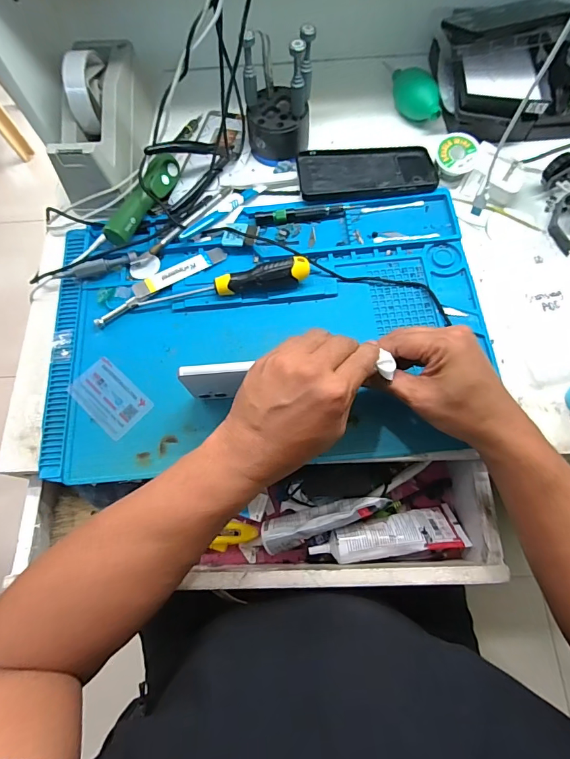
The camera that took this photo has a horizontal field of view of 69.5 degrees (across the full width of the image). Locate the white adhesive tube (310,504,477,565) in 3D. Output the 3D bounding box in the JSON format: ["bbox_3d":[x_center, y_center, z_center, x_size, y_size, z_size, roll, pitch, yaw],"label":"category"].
[{"bbox_3d":[0.112,0.173,0.443,0.162,0.034,0.043,-12,70,-2],"label":"white adhesive tube"}]

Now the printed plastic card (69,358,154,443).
[{"bbox_3d":[-0.185,0.018,0.433,0.083,0.004,0.053,40,77,15],"label":"printed plastic card"}]

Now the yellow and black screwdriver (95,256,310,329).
[{"bbox_3d":[-0.092,-0.099,0.453,0.239,0.032,0.024,-11,70,-1],"label":"yellow and black screwdriver"}]

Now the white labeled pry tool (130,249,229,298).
[{"bbox_3d":[-0.123,-0.128,0.475,0.112,0.009,0.023,-32,72,-9],"label":"white labeled pry tool"}]

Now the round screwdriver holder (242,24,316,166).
[{"bbox_3d":[-0.007,-0.333,0.489,0.078,0.131,0.074,-1,70,2],"label":"round screwdriver holder"}]

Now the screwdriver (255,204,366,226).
[{"bbox_3d":[0.029,-0.201,0.495,0.129,0.010,0.015,-6,70,0],"label":"screwdriver"}]

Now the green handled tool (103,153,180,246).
[{"bbox_3d":[-0.168,-0.217,0.493,0.028,0.035,0.134,26,73,11],"label":"green handled tool"}]

